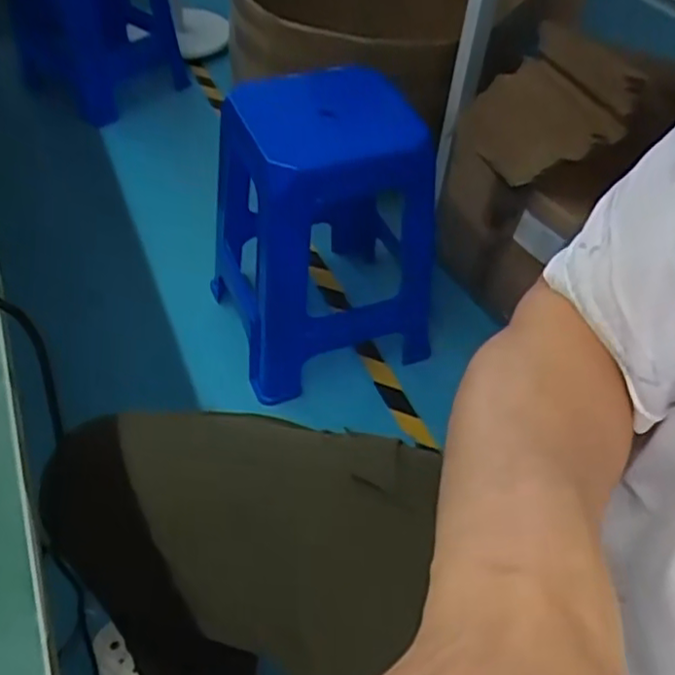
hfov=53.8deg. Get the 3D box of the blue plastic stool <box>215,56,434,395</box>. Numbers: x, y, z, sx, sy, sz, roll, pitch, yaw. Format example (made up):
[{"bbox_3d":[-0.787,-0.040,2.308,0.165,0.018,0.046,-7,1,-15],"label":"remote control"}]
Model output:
[{"bbox_3d":[-0.016,-0.202,1.217,0.378,0.486,0.331,-16,51,-18],"label":"blue plastic stool"}]

